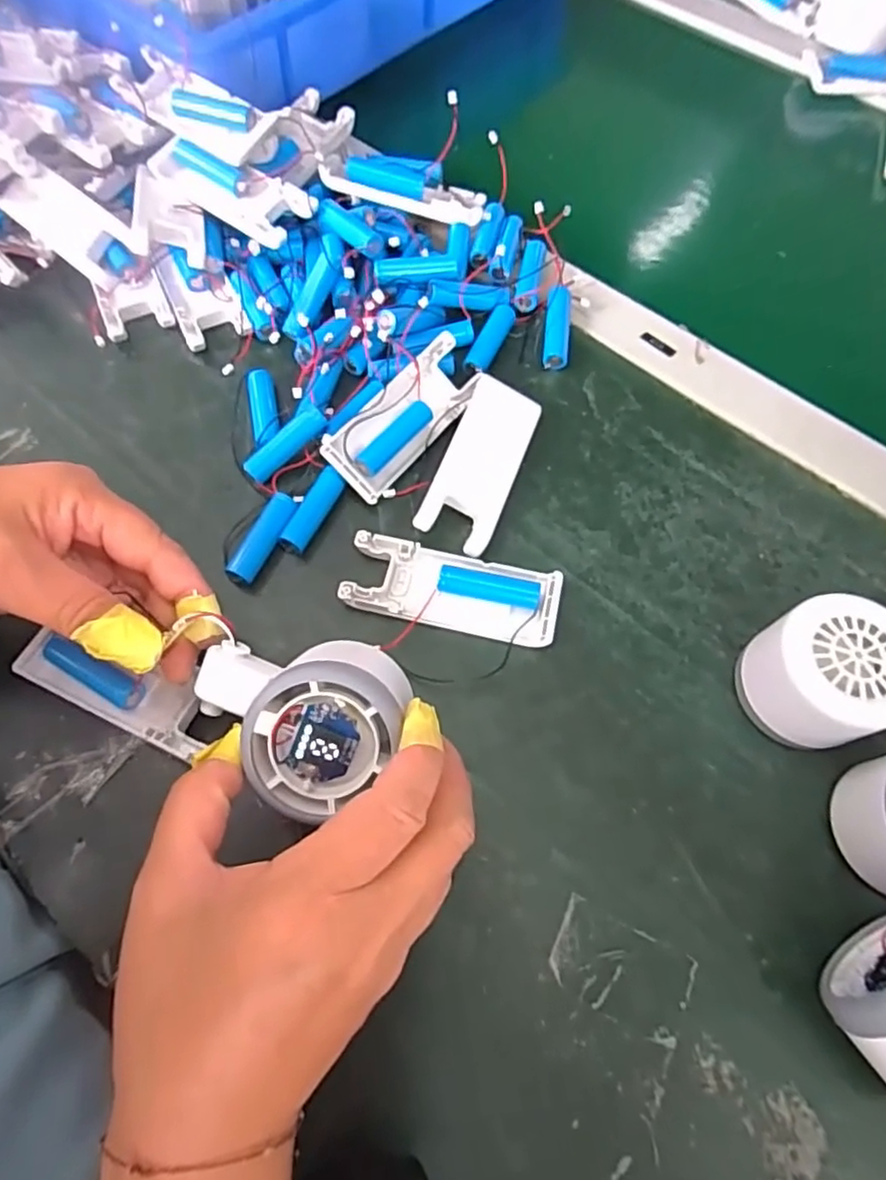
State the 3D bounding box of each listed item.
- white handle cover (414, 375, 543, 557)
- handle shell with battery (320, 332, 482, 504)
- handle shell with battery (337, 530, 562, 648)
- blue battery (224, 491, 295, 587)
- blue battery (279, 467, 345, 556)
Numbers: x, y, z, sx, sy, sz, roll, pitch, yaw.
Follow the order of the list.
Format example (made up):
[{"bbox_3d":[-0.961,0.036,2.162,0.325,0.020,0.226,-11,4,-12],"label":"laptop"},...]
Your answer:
[{"bbox_3d":[0.020,-0.070,0.350,0.039,0.019,0.101,21,66,7],"label":"white handle cover"},{"bbox_3d":[-0.022,-0.094,0.358,0.038,0.021,0.098,44,72,-5],"label":"handle shell with battery"},{"bbox_3d":[0.005,-0.001,0.322,0.105,0.015,0.039,12,65,3],"label":"handle shell with battery"},{"bbox_3d":[-0.091,-0.026,0.331,0.015,0.015,0.049,21,66,7],"label":"blue battery"},{"bbox_3d":[-0.069,-0.041,0.340,0.013,0.011,0.047,27,67,10],"label":"blue battery"}]

